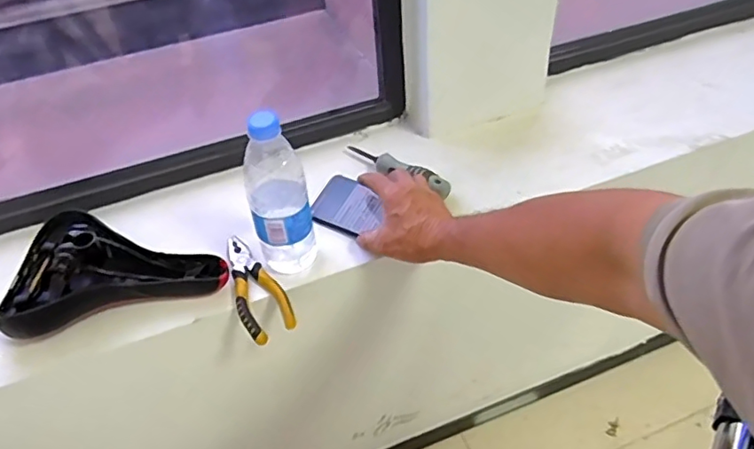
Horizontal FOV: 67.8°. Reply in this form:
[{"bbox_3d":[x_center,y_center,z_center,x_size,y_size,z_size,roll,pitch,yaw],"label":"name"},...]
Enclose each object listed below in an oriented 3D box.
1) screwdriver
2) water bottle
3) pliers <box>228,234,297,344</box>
[{"bbox_3d":[0.029,-0.077,0.774,0.167,0.023,0.028,22,51,25],"label":"screwdriver"},{"bbox_3d":[-0.110,-0.033,0.619,0.067,0.200,0.060,-15,46,-9],"label":"water bottle"},{"bbox_3d":[-0.146,0.070,0.660,0.056,0.016,0.158,-23,48,-16],"label":"pliers"}]

